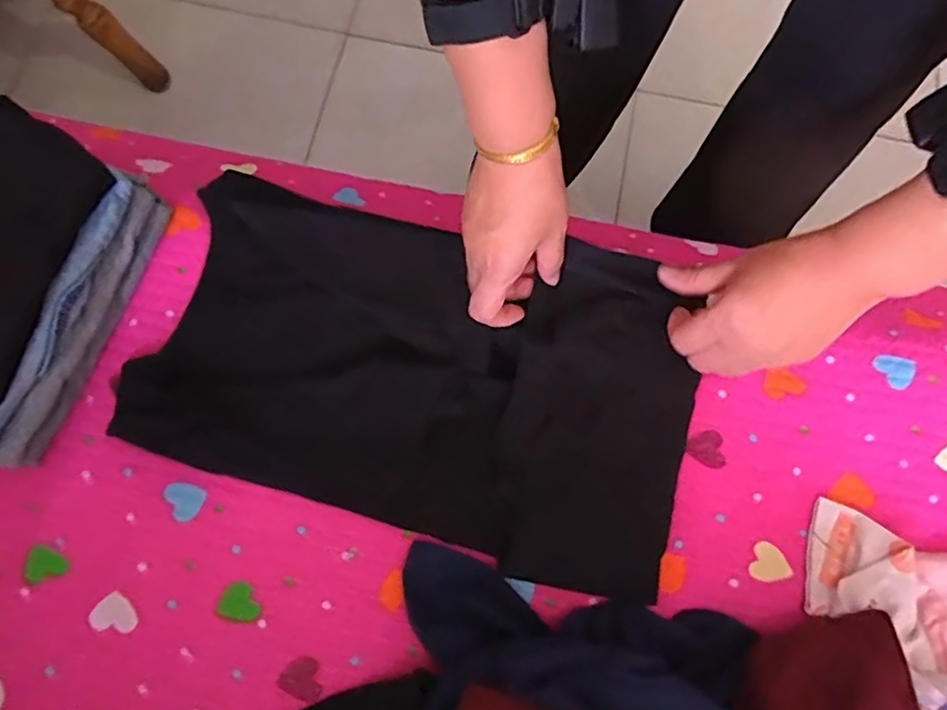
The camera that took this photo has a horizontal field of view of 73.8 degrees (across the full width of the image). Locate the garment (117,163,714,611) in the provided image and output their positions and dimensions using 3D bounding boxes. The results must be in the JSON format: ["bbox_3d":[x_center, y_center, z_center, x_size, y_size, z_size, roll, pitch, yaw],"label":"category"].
[{"bbox_3d":[-0.044,0.008,0.491,0.427,0.050,0.242,15,74,4],"label":"garment"}]

